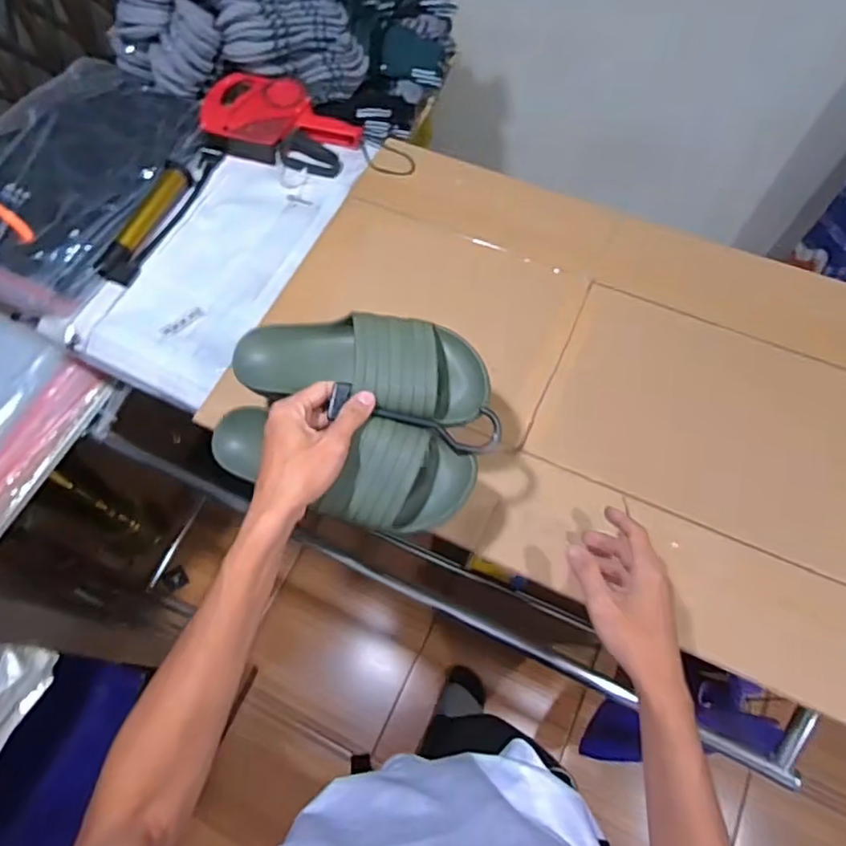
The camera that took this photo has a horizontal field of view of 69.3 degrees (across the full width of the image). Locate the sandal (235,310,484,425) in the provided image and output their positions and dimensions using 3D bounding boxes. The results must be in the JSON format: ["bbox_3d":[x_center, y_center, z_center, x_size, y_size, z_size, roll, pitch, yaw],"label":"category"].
[{"bbox_3d":[-0.066,-0.064,0.597,0.255,0.065,0.098,10,66,14],"label":"sandal"}]

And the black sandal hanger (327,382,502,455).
[{"bbox_3d":[-0.005,-0.005,0.570,0.157,0.022,0.044,15,66,-8],"label":"black sandal hanger"}]

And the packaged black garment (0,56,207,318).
[{"bbox_3d":[-0.520,-0.359,0.868,0.320,0.051,0.402,21,68,10],"label":"packaged black garment"}]

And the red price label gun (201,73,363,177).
[{"bbox_3d":[-0.210,-0.435,0.884,0.220,0.041,0.118,22,68,10],"label":"red price label gun"}]

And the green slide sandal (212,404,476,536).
[{"bbox_3d":[-0.087,0.041,0.579,0.263,0.066,0.096,11,66,13],"label":"green slide sandal"}]

